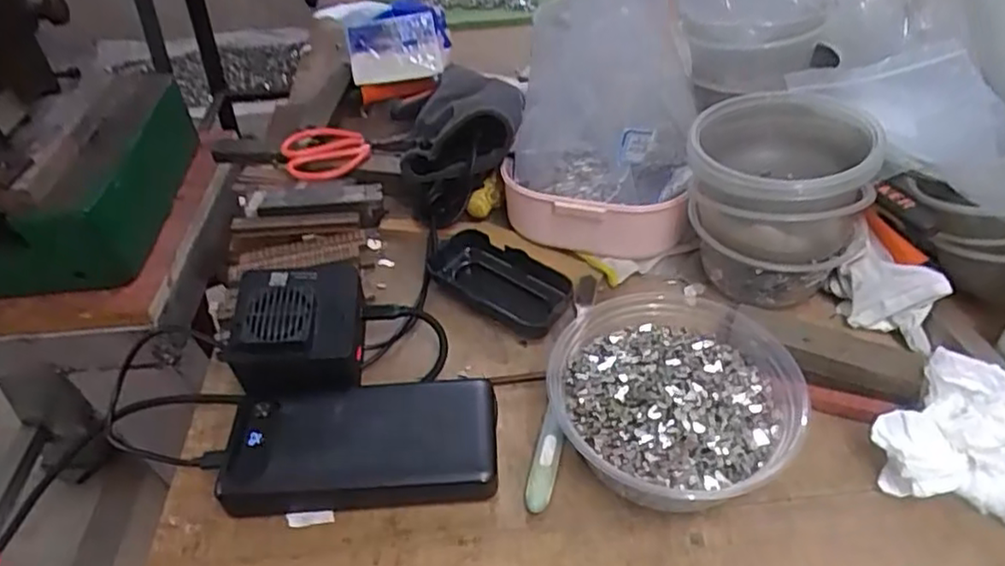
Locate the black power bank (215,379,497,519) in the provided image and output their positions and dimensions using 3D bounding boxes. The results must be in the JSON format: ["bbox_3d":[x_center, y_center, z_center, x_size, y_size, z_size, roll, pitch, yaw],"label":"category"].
[{"bbox_3d":[-0.083,0.094,0.398,0.154,0.027,0.071,-5,45,-1],"label":"black power bank"}]

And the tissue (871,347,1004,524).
[{"bbox_3d":[0.254,0.081,0.362,0.079,0.065,0.076,-34,52,-26],"label":"tissue"}]

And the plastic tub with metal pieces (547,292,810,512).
[{"bbox_3d":[0.102,0.070,0.392,0.140,0.057,0.132,-2,42,2],"label":"plastic tub with metal pieces"}]

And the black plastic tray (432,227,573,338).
[{"bbox_3d":[-0.002,-0.001,0.499,0.115,0.025,0.047,27,53,27],"label":"black plastic tray"}]

